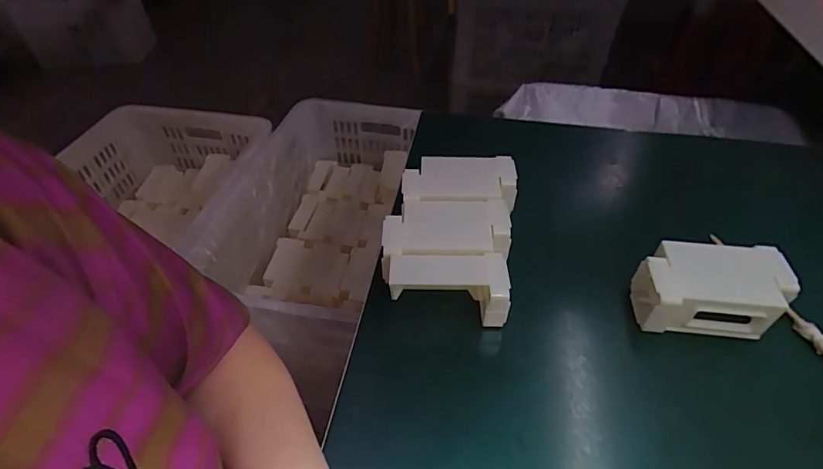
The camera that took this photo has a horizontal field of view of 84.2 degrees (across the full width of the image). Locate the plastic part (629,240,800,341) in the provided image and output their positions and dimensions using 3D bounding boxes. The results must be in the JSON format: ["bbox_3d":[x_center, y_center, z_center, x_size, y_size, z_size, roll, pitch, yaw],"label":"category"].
[{"bbox_3d":[0.281,0.051,0.429,0.127,0.049,0.071,2,46,4],"label":"plastic part"}]

